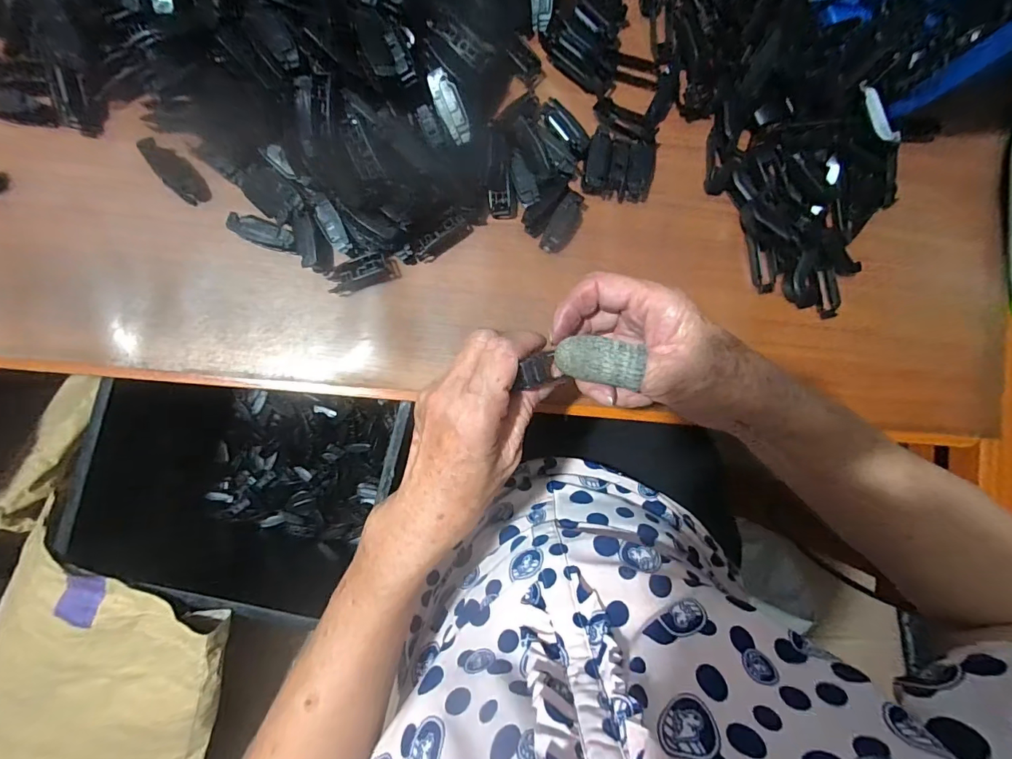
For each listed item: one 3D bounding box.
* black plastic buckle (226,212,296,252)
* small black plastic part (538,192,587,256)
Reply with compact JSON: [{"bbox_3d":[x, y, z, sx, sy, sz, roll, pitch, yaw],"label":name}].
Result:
[{"bbox_3d":[-0.186,-0.112,0.332,0.051,0.014,0.019,15,89,-6],"label":"black plastic buckle"},{"bbox_3d":[0.047,-0.125,0.345,0.022,0.014,0.050,31,87,-5],"label":"small black plastic part"}]

